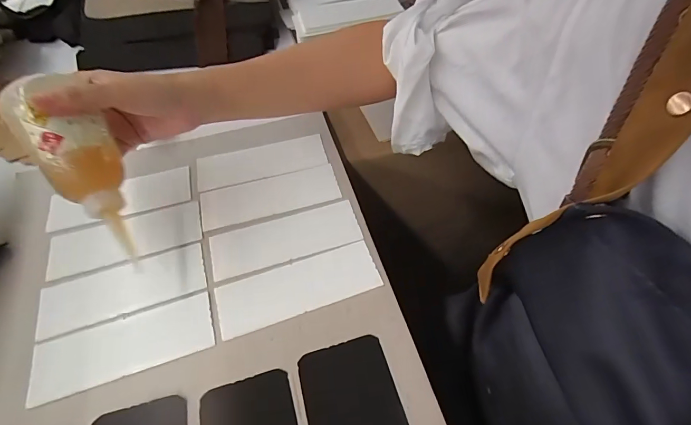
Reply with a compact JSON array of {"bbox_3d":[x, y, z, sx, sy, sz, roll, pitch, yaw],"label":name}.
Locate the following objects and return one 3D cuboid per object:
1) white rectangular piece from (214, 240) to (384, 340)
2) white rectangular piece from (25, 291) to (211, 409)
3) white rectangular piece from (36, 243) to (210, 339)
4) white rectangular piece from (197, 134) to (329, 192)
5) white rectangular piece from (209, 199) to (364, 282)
[{"bbox_3d":[-0.044,0.067,0.354,0.146,0.006,0.051,-16,55,-10],"label":"white rectangular piece"},{"bbox_3d":[-0.188,0.113,0.328,0.144,0.006,0.051,-16,55,-10],"label":"white rectangular piece"},{"bbox_3d":[-0.208,0.071,0.361,0.146,0.006,0.051,-16,55,-10],"label":"white rectangular piece"},{"bbox_3d":[-0.099,-0.062,0.457,0.148,0.005,0.054,-13,54,-7],"label":"white rectangular piece"},{"bbox_3d":[-0.060,0.025,0.386,0.146,0.004,0.053,-15,55,-8],"label":"white rectangular piece"}]

